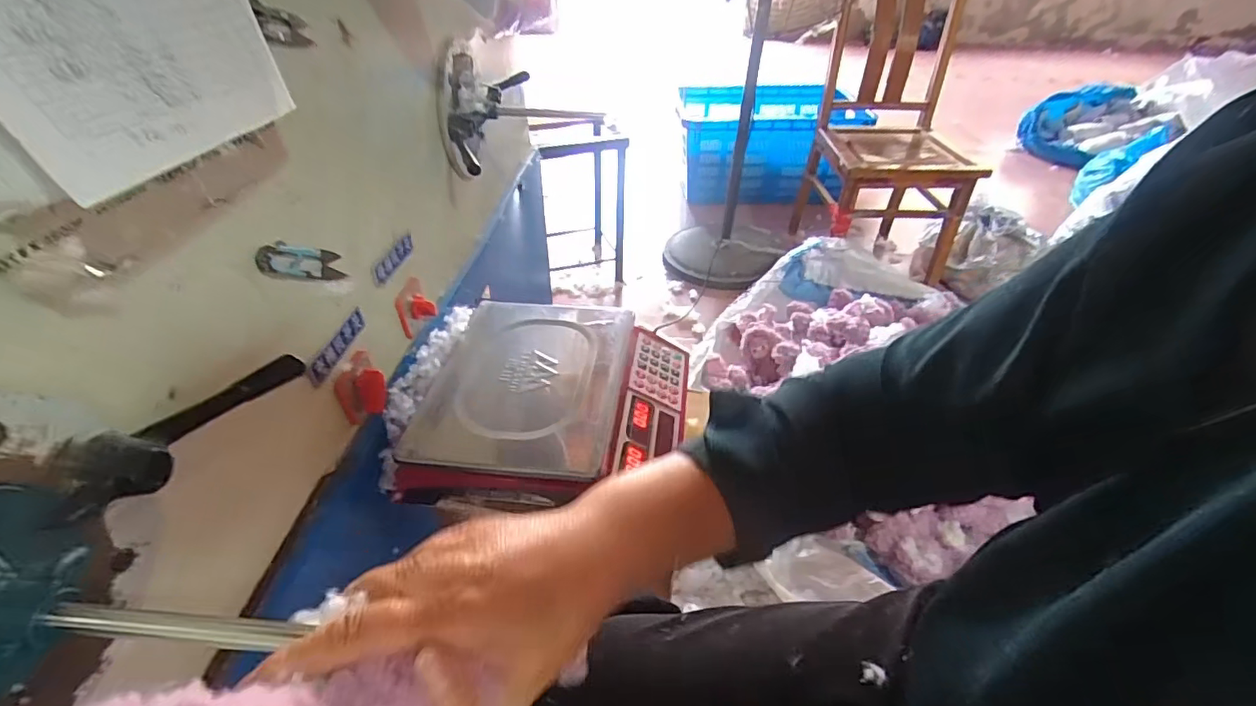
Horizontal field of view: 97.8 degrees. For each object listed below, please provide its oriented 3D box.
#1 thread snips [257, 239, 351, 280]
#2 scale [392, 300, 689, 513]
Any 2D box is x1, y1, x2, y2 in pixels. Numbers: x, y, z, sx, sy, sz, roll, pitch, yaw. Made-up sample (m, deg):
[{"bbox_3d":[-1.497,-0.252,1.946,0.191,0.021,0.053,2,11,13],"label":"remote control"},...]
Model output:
[{"bbox_3d":[-0.289,-0.080,0.487,0.011,0.029,0.114,3,5,3],"label":"thread snips"},{"bbox_3d":[-0.091,0.062,0.696,0.313,0.093,0.313,7,40,8],"label":"scale"}]

